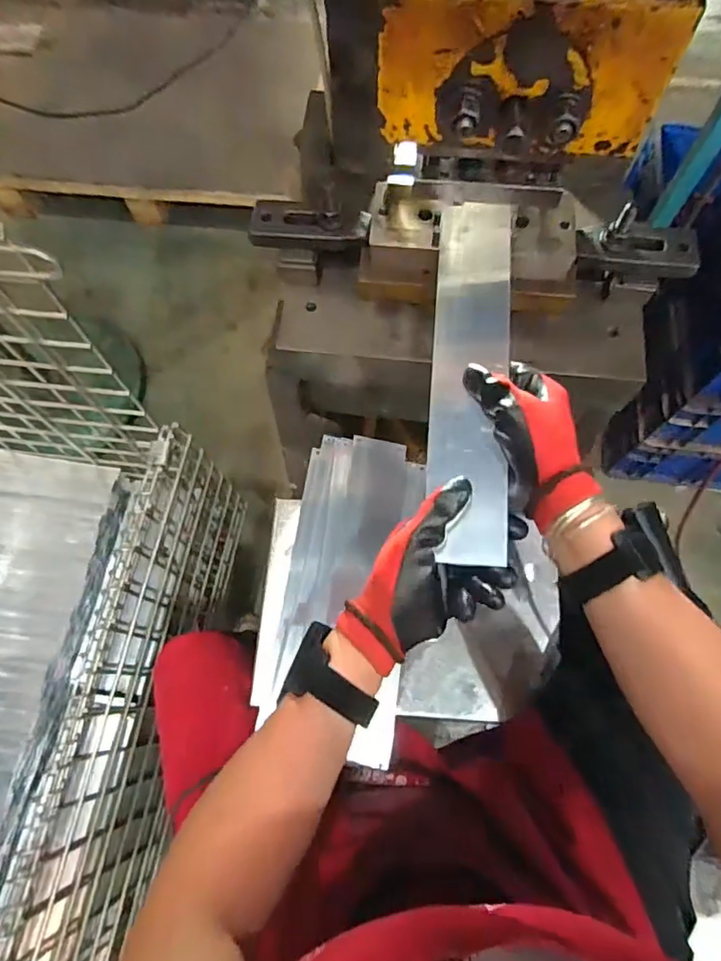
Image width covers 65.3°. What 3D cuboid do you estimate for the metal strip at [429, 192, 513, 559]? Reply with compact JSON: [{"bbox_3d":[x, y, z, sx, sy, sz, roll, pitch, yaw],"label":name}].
[{"bbox_3d":[0.091,-0.095,0.466,0.062,0.010,0.325,2,72,11],"label":"metal strip"}]

